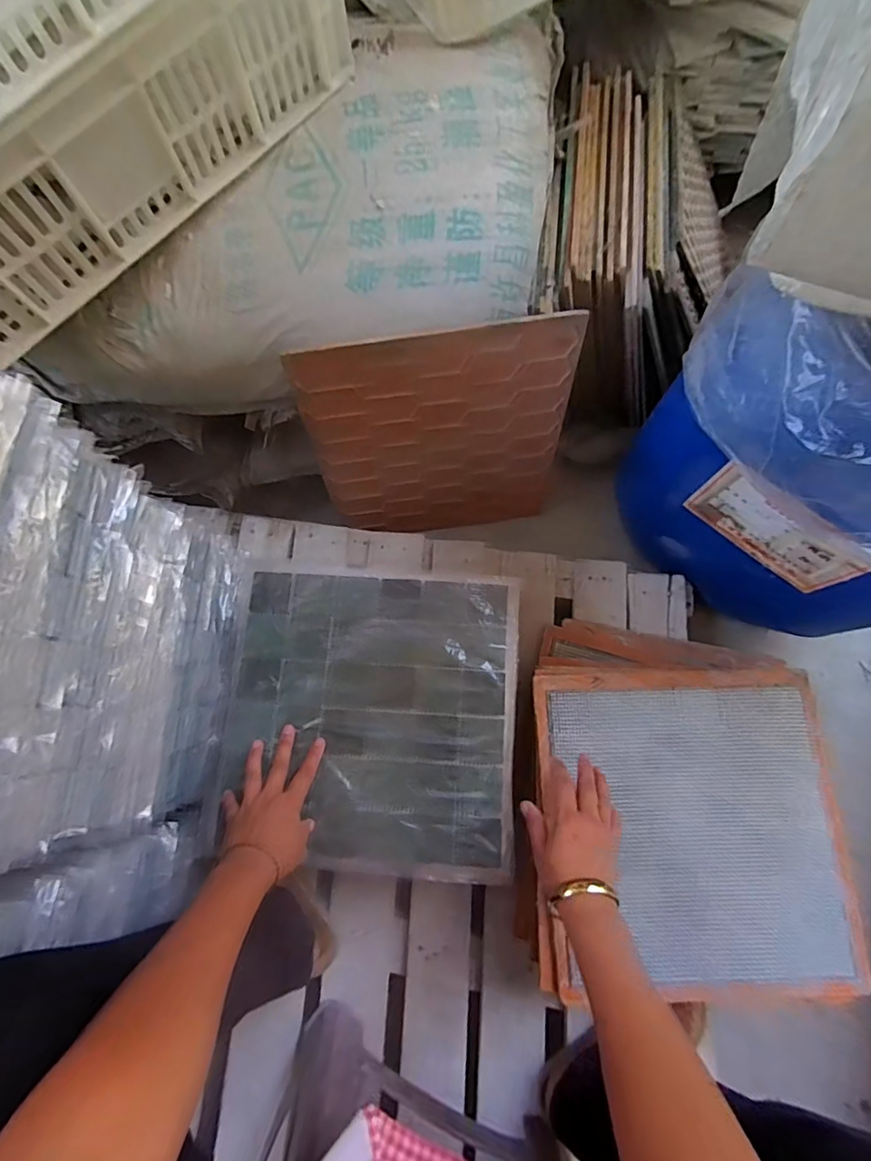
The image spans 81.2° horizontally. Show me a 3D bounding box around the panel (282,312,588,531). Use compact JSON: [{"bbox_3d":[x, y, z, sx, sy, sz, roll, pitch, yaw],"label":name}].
[{"bbox_3d":[0.009,-0.184,0.723,0.334,0.395,0.012,-9,64,-3],"label":"panel"}]

